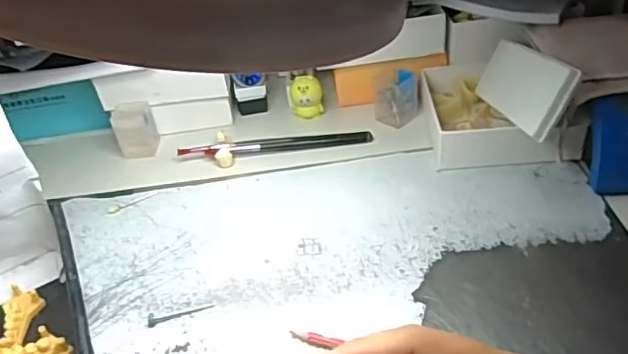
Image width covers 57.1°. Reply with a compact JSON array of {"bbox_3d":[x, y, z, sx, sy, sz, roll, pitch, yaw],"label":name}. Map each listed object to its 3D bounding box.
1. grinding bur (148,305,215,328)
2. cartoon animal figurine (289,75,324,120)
[{"bbox_3d":[-0.098,0.100,0.424,0.048,0.008,0.008,-15,39,-9],"label":"grinding bur"},{"bbox_3d":[-0.007,-0.081,0.605,0.034,0.047,0.022,-9,38,-1],"label":"cartoon animal figurine"}]

